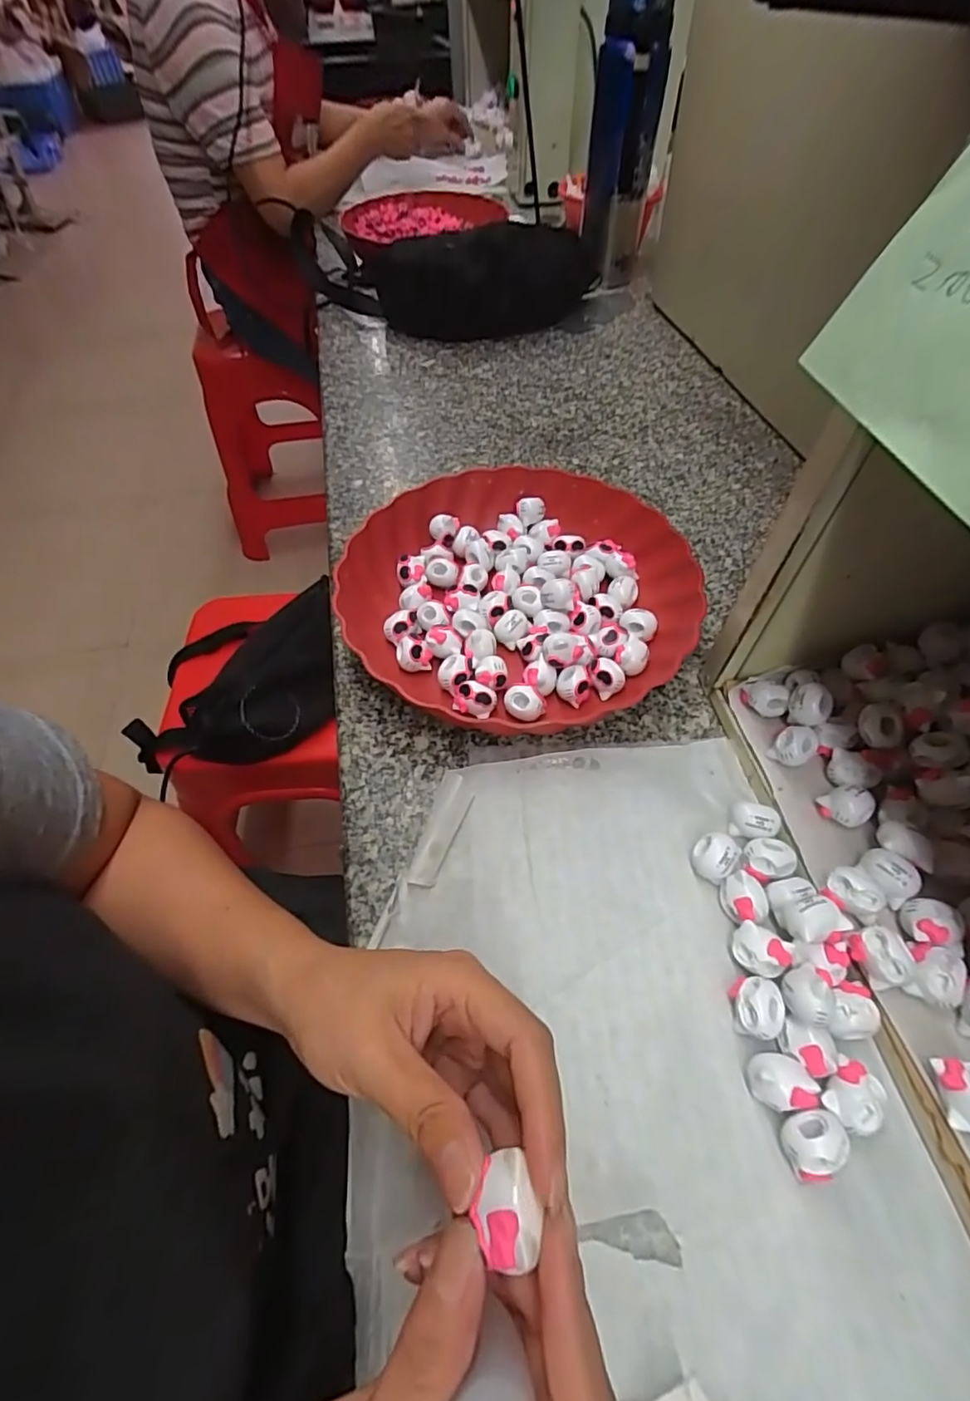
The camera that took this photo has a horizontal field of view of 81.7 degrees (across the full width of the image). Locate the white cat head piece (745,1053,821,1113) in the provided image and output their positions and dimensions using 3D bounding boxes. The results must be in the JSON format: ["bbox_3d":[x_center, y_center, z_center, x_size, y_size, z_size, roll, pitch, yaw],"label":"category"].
[{"bbox_3d":[0.127,0.165,0.243,0.024,0.018,0.021,-8,55,-4],"label":"white cat head piece"}]

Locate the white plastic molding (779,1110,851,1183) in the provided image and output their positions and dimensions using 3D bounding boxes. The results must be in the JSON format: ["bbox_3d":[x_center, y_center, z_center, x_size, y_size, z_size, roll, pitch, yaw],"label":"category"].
[{"bbox_3d":[0.136,0.183,0.231,0.025,0.018,0.022,-25,58,-15],"label":"white plastic molding"}]

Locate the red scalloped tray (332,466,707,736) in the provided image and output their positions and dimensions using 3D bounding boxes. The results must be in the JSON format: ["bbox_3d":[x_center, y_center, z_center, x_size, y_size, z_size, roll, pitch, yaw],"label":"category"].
[{"bbox_3d":[0.020,-0.077,0.401,0.229,0.047,0.217,-25,58,-15],"label":"red scalloped tray"}]

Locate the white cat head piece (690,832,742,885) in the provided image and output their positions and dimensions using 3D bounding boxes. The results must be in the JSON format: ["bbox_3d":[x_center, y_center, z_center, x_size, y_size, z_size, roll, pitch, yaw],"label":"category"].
[{"bbox_3d":[0.123,0.085,0.302,0.022,0.020,0.022,-1,55,1],"label":"white cat head piece"}]

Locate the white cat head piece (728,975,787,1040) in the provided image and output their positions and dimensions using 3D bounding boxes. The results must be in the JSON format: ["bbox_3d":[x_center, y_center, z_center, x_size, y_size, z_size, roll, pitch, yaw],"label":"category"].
[{"bbox_3d":[0.127,0.143,0.261,0.021,0.016,0.025,1,55,3],"label":"white cat head piece"}]

